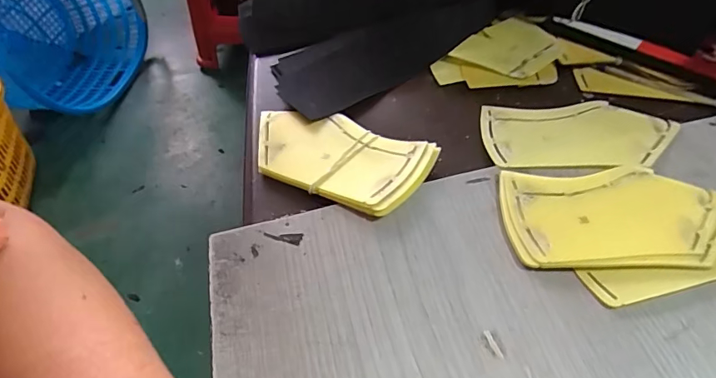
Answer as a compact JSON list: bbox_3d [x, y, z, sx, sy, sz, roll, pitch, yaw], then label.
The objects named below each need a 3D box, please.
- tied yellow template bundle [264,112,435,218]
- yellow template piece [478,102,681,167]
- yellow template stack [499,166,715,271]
[{"bbox_3d":[-0.018,-0.026,0.358,0.139,0.012,0.075,22,54,21],"label":"tied yellow template bundle"},{"bbox_3d":[0.170,-0.041,0.363,0.139,0.005,0.077,-3,45,4],"label":"yellow template piece"},{"bbox_3d":[0.169,0.019,0.305,0.140,0.008,0.076,-1,49,4],"label":"yellow template stack"}]

